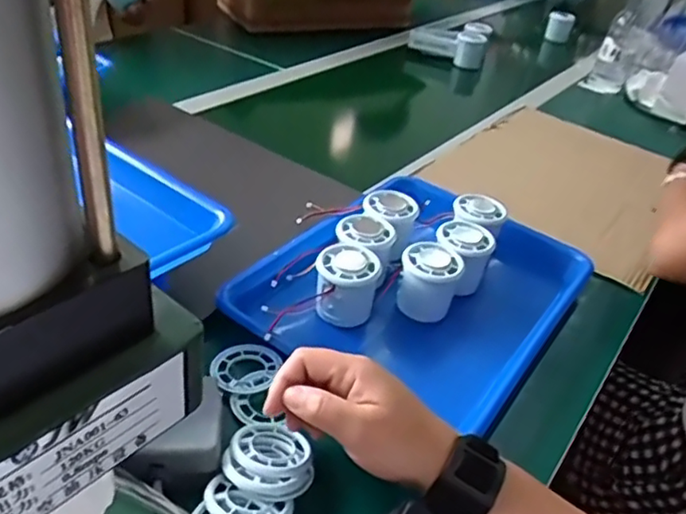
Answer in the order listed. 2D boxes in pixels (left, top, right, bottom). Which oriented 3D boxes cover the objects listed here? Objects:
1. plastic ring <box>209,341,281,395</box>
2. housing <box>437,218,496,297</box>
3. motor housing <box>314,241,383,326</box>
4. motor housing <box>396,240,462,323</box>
[{"bbox_3d":[-0.079,0.088,0.479,0.050,0.007,0.053,5,36,-4],"label":"plastic ring"},{"bbox_3d":[0.114,0.005,0.594,0.056,0.062,0.060,-10,39,-22],"label":"housing"},{"bbox_3d":[0.004,0.025,0.538,0.053,0.055,0.053,5,36,-4],"label":"motor housing"},{"bbox_3d":[0.078,0.025,0.559,0.056,0.057,0.055,14,36,8],"label":"motor housing"}]

